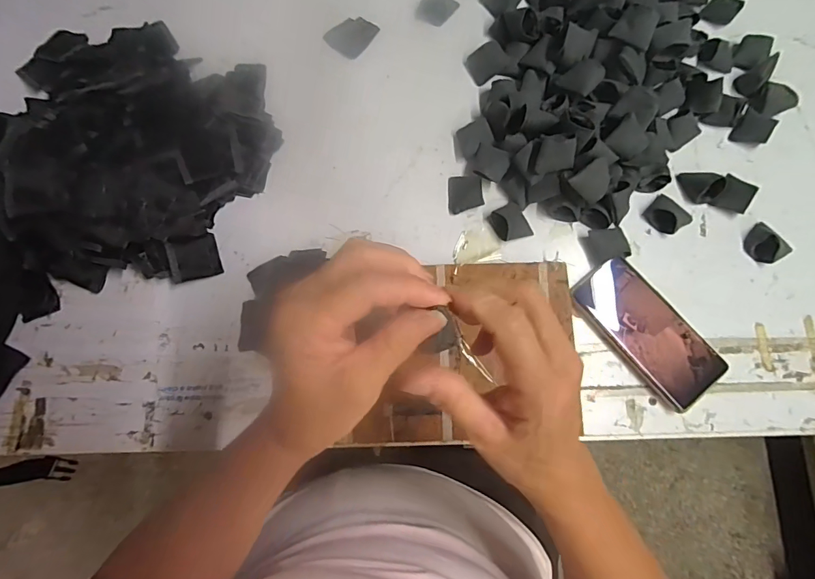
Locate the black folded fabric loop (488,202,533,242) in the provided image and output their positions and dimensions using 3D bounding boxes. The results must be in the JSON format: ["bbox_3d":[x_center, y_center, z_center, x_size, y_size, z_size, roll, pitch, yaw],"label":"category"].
[{"bbox_3d":[0.112,-0.074,0.455,0.038,0.019,0.042,-19,79,-4],"label":"black folded fabric loop"}]

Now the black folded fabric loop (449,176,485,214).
[{"bbox_3d":[0.065,-0.107,0.470,0.038,0.010,0.044,-3,78,-1],"label":"black folded fabric loop"}]

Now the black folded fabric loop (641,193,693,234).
[{"bbox_3d":[0.288,-0.083,0.459,0.038,0.019,0.042,-43,82,-9],"label":"black folded fabric loop"}]

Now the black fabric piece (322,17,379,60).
[{"bbox_3d":[-0.070,-0.310,0.510,0.053,0.007,0.052,37,80,7],"label":"black fabric piece"}]

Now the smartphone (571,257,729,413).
[{"bbox_3d":[0.251,0.042,0.439,0.075,0.016,0.160,-40,81,-8],"label":"smartphone"}]

